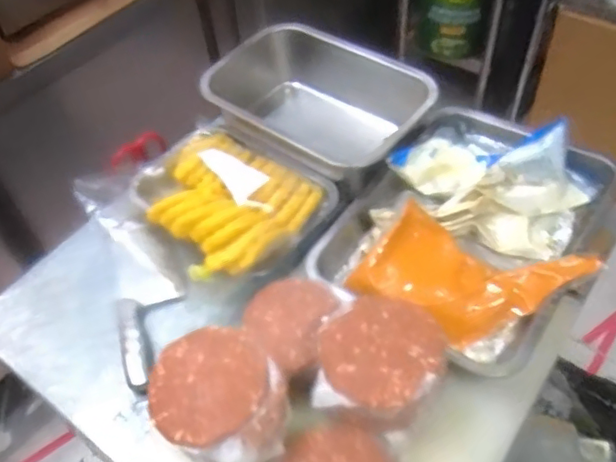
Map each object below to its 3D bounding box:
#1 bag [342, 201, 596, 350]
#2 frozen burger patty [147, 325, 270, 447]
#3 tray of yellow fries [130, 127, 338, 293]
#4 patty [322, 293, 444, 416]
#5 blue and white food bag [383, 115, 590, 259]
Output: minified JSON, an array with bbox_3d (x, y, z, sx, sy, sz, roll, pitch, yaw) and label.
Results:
[{"bbox_3d":[0.175,0.055,0.652,0.239,0.062,0.120,20,55,20],"label":"bag"},{"bbox_3d":[-0.088,0.134,0.518,0.104,0.021,0.094,-24,53,-14],"label":"frozen burger patty"},{"bbox_3d":[-0.114,-0.047,0.769,0.252,0.073,0.215,34,61,28],"label":"tray of yellow fries"},{"bbox_3d":[0.064,0.104,0.520,0.103,0.017,0.101,-3,50,3],"label":"patty"},{"bbox_3d":[0.225,-0.069,0.721,0.237,0.091,0.168,8,52,12],"label":"blue and white food bag"}]

